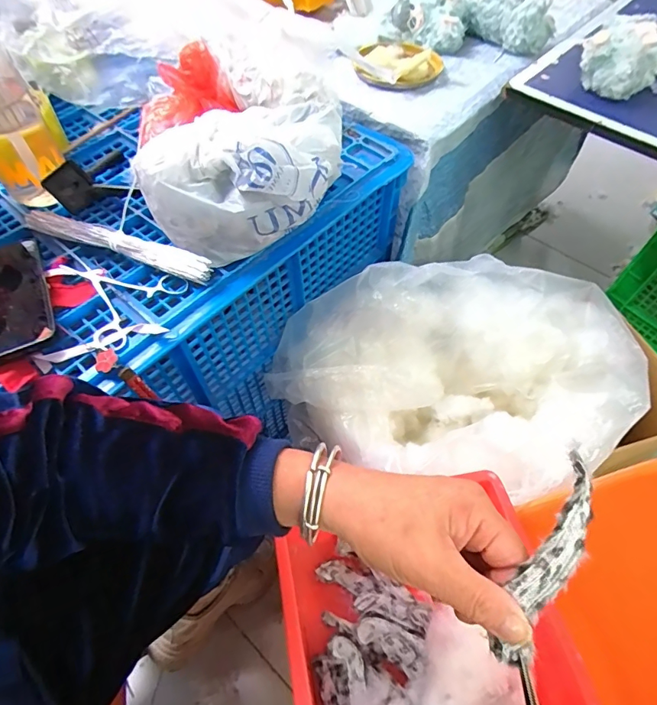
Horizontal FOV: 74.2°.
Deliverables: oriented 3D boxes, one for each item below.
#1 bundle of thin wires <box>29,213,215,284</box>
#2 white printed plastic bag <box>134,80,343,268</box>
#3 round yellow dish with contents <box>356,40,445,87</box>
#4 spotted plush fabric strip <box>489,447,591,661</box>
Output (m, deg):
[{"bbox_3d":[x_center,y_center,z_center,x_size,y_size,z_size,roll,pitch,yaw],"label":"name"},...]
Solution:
[{"bbox_3d":[-0.248,-0.128,0.499,0.256,0.018,0.025,18,59,12],"label":"bundle of thin wires"},{"bbox_3d":[-0.080,-0.202,0.487,0.239,0.094,0.135,-31,62,-19],"label":"white printed plastic bag"},{"bbox_3d":[0.095,-0.479,0.714,0.120,0.032,0.139,-33,63,-20],"label":"round yellow dish with contents"},{"bbox_3d":[0.127,0.115,0.246,0.026,0.012,0.120,31,70,19],"label":"spotted plush fabric strip"}]

